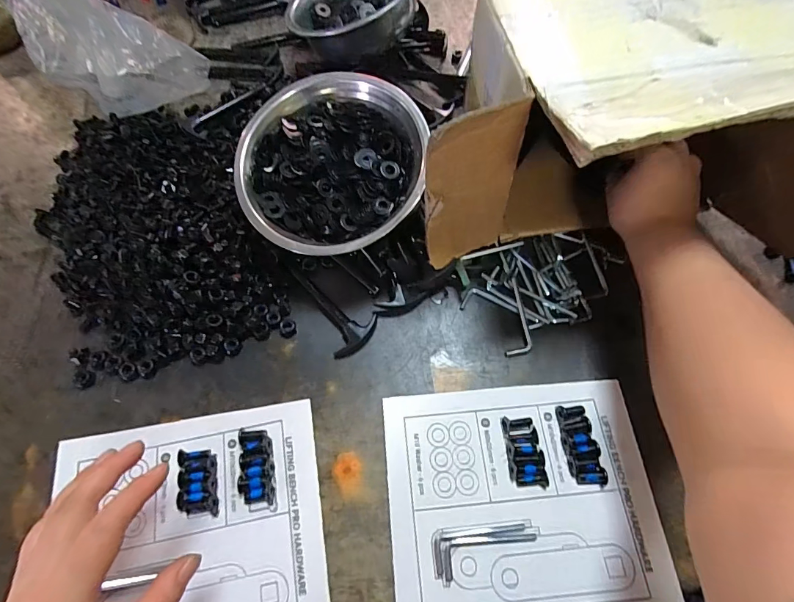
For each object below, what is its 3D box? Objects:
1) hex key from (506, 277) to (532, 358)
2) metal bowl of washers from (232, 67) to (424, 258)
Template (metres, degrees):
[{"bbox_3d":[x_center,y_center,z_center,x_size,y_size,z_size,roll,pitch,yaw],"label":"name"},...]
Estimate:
[{"bbox_3d":[0.120,0.016,0.414,0.024,0.008,0.079,0,79,0],"label":"hex key"},{"bbox_3d":[-0.063,-0.128,0.419,0.176,0.086,0.186,0,66,0],"label":"metal bowl of washers"}]

